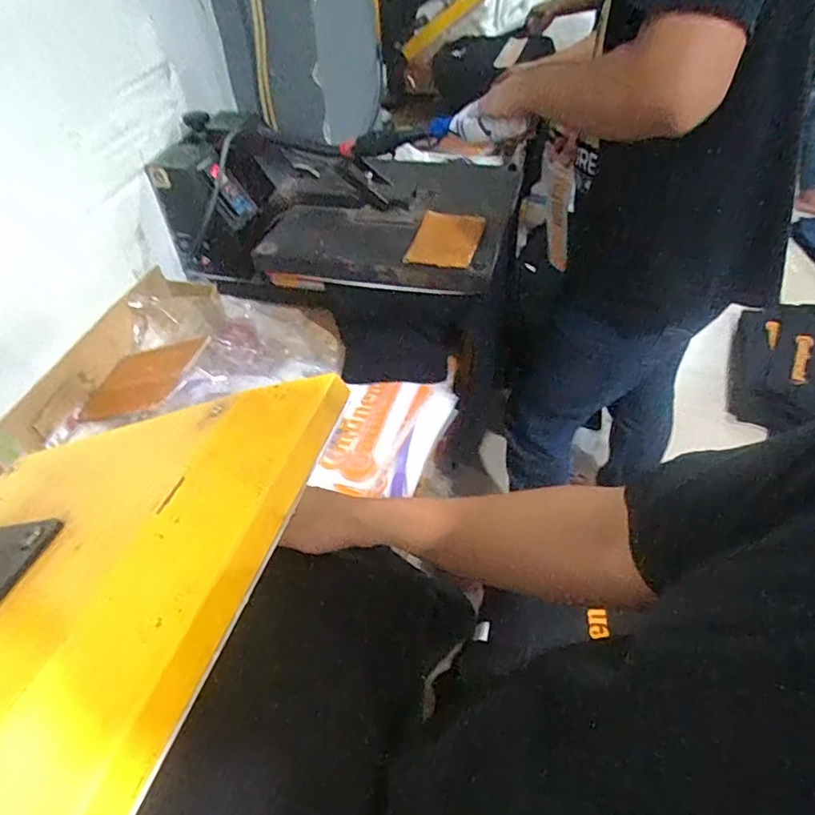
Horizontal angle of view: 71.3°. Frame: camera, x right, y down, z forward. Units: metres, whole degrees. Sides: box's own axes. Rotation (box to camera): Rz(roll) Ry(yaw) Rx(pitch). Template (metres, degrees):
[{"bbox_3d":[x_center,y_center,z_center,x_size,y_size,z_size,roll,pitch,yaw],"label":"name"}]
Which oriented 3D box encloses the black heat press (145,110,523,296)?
[{"bbox_3d":[-0.126,-0.339,1.002,0.583,0.229,0.253,13,49,15],"label":"black heat press"}]

